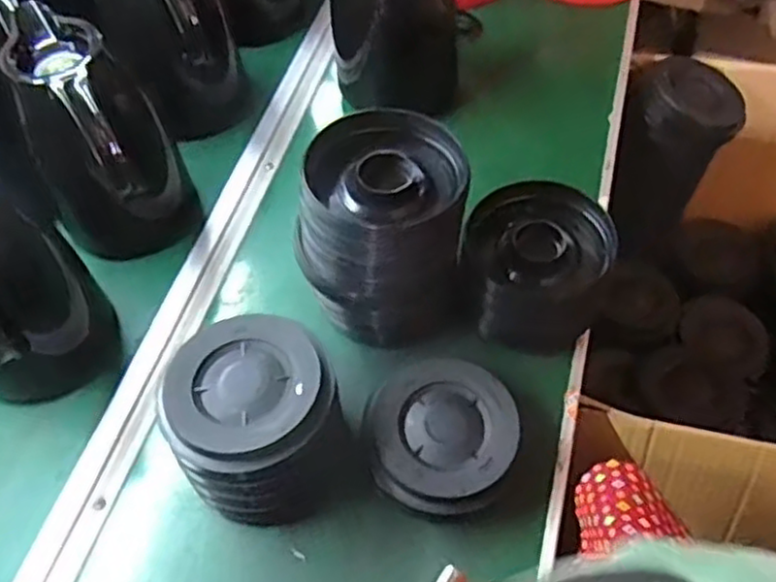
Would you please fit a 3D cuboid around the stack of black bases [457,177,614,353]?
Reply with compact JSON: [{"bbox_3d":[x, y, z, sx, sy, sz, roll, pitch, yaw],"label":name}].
[{"bbox_3d":[0.120,-0.021,0.610,0.117,0.079,0.120,21,60,17],"label":"stack of black bases"}]

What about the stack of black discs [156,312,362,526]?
[{"bbox_3d":[-0.091,0.096,0.535,0.128,0.105,0.122,-18,57,-8],"label":"stack of black discs"}]

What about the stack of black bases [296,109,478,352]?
[{"bbox_3d":[-0.002,-0.043,0.591,0.130,0.164,0.120,6,57,7],"label":"stack of black bases"}]

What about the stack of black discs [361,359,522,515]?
[{"bbox_3d":[0.040,0.110,0.546,0.109,0.044,0.115,0,56,3],"label":"stack of black discs"}]

